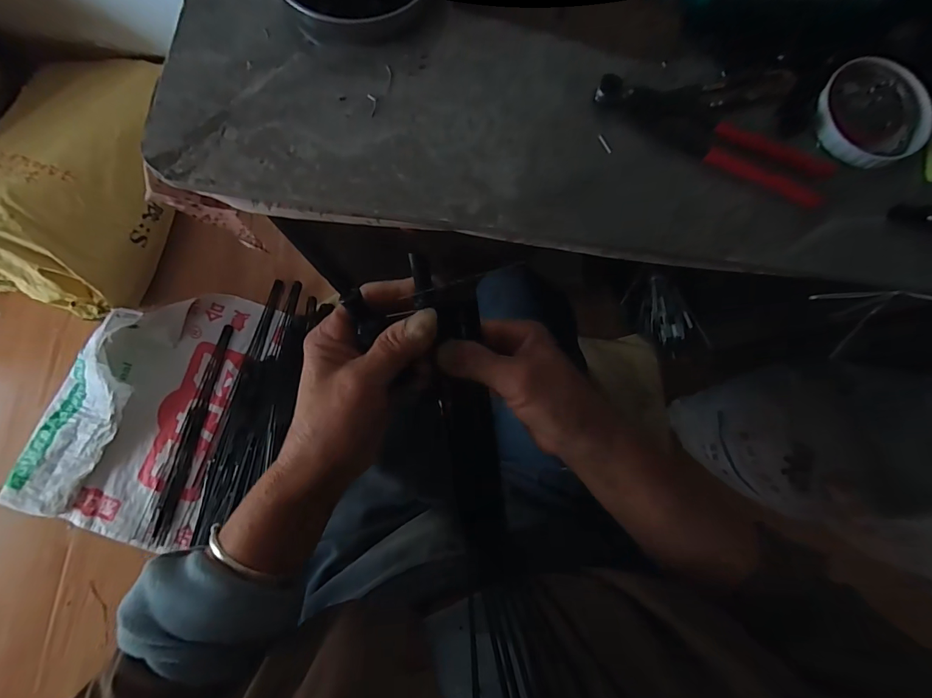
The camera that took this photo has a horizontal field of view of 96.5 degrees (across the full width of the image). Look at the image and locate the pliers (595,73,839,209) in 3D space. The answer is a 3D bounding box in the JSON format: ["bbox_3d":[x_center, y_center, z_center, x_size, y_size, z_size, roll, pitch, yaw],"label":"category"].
[{"bbox_3d":[0.199,-0.171,0.333,0.198,0.018,0.050,24,82,1],"label":"pliers"}]

